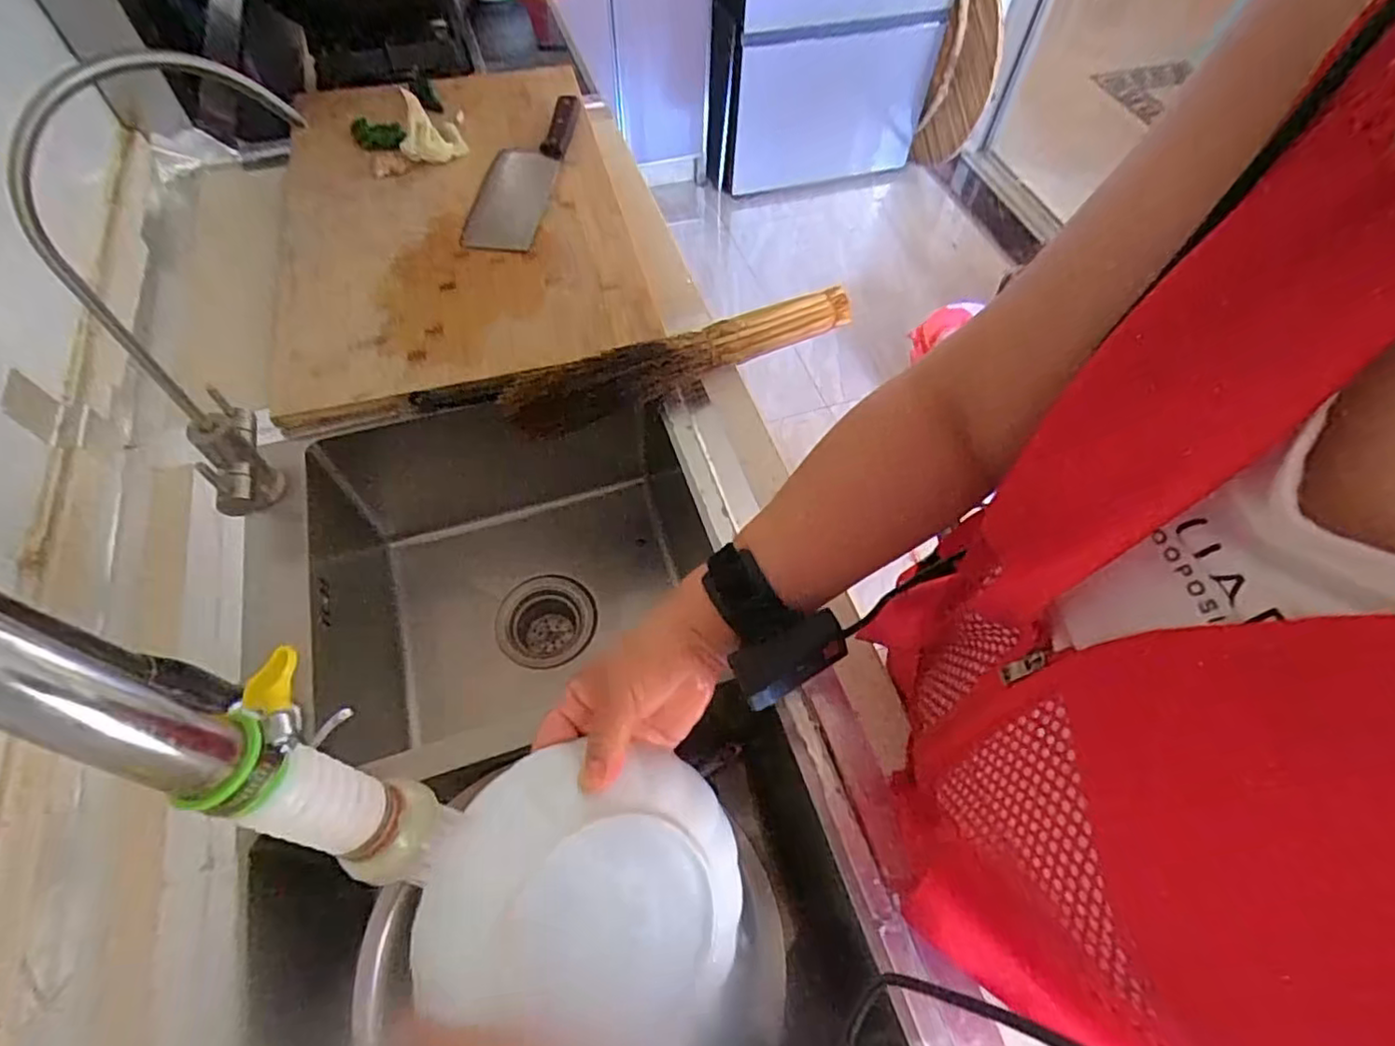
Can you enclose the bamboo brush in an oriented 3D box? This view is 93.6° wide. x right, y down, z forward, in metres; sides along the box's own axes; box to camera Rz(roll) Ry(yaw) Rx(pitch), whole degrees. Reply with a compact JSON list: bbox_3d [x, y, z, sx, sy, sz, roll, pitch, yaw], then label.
[{"bbox_3d":[-0.013,-0.163,0.659,0.359,0.058,0.051,-19,61,-12],"label":"bamboo brush"}]

